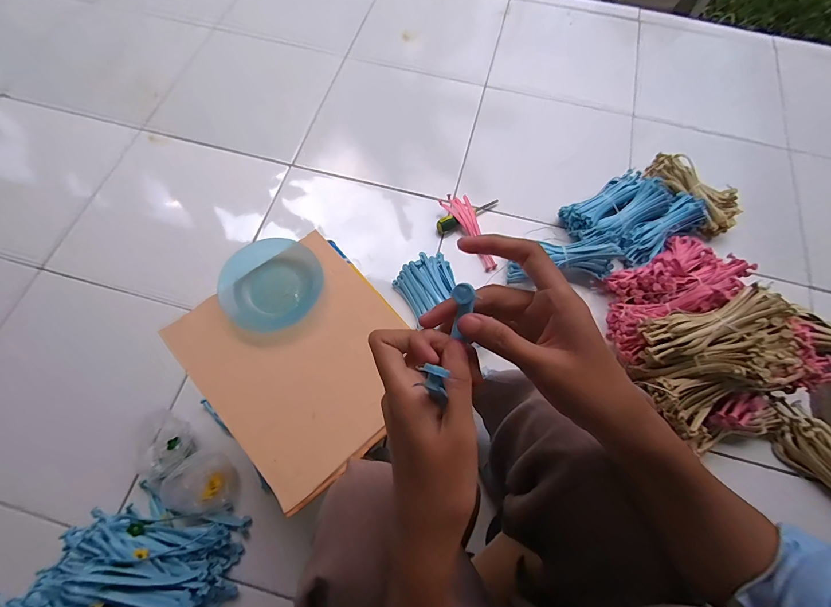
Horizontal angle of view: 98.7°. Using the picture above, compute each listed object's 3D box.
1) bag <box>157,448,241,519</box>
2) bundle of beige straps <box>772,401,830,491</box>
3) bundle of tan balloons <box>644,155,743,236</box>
[{"bbox_3d":[-0.357,0.302,0.589,0.106,0.042,0.099,-29,73,-11],"label":"bag"},{"bbox_3d":[0.722,0.284,0.619,0.067,0.057,0.230,-32,74,-12],"label":"bundle of beige straps"},{"bbox_3d":[0.624,-0.255,0.809,0.094,0.057,0.220,-41,76,-15],"label":"bundle of tan balloons"}]

